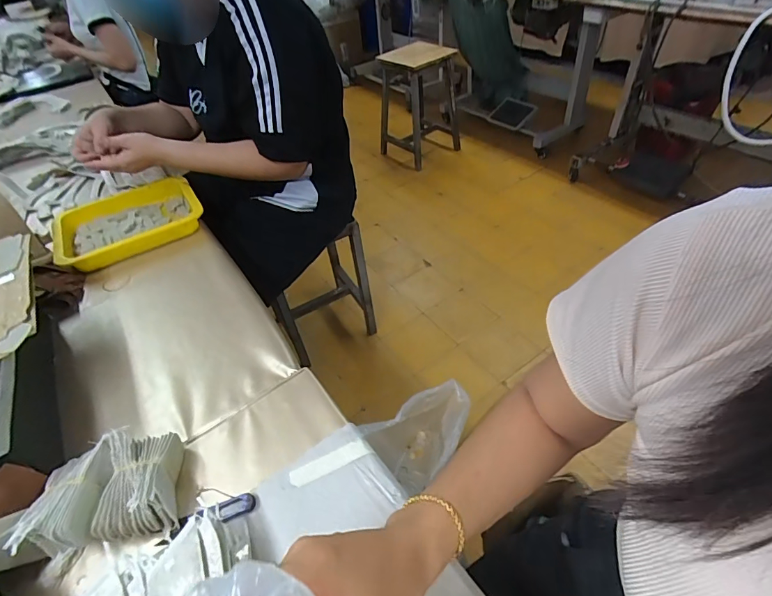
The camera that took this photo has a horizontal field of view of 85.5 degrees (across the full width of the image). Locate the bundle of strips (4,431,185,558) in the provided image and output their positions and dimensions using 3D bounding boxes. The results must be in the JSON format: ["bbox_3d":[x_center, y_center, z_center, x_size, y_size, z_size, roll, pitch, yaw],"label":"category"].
[{"bbox_3d":[-0.285,0.194,0.429,0.133,0.054,0.103,-13,45,-9],"label":"bundle of strips"}]

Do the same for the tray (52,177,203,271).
[{"bbox_3d":[-0.501,-0.156,0.815,0.256,0.041,0.224,-24,47,-16],"label":"tray"}]

